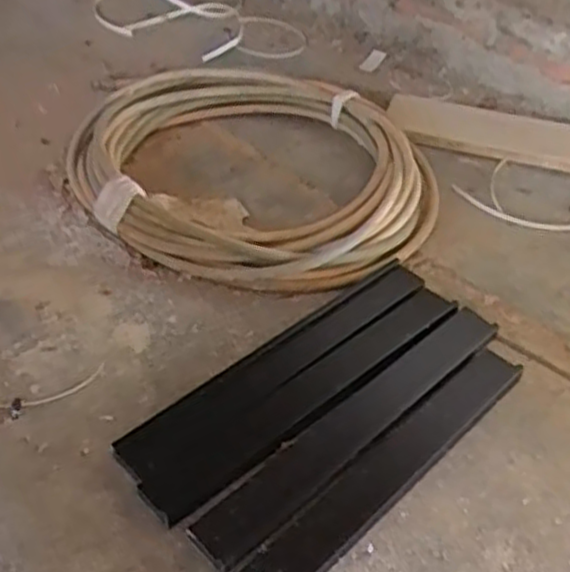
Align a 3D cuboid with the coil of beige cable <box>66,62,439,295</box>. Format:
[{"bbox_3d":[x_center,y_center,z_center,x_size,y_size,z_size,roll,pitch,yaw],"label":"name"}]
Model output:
[{"bbox_3d":[-0.038,-0.148,0.974,0.409,0.097,0.406,2,42,-2],"label":"coil of beige cable"}]

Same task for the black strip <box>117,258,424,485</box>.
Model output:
[{"bbox_3d":[0.000,0.075,0.783,0.388,0.011,0.050,-31,52,-31],"label":"black strip"}]

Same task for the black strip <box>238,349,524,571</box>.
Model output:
[{"bbox_3d":[0.085,0.169,0.673,0.376,0.019,0.047,-33,53,-32],"label":"black strip"}]

